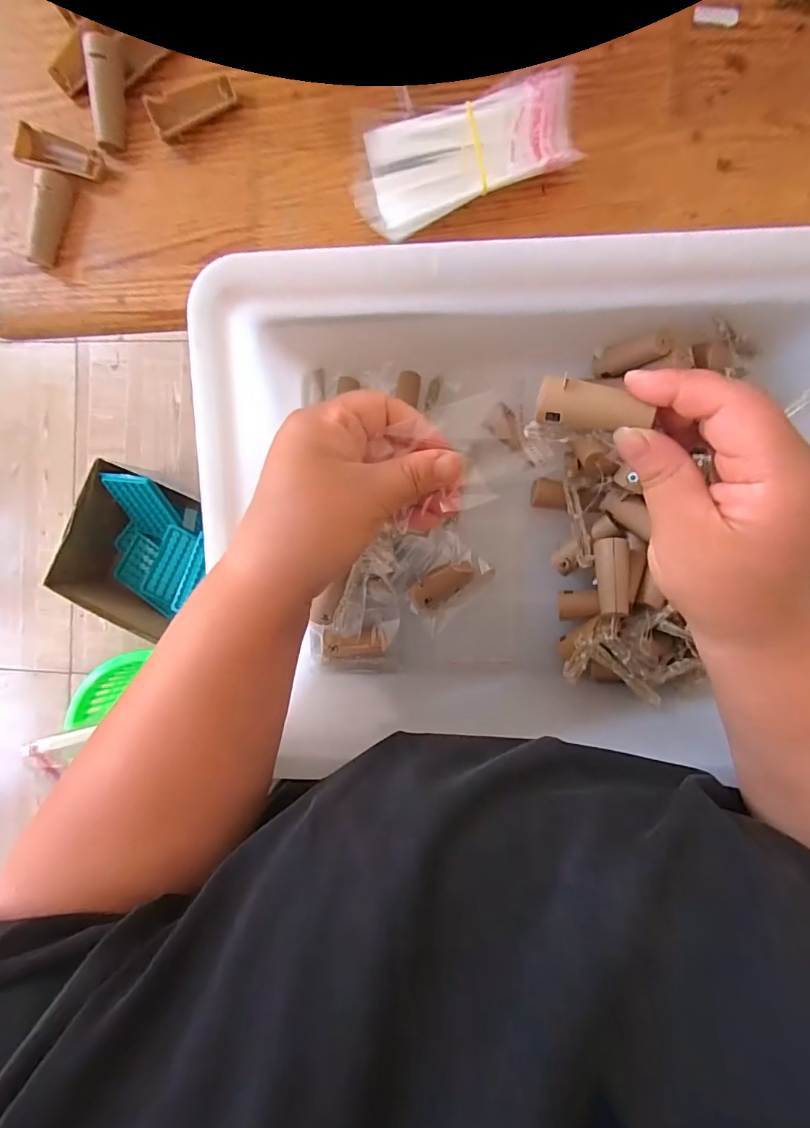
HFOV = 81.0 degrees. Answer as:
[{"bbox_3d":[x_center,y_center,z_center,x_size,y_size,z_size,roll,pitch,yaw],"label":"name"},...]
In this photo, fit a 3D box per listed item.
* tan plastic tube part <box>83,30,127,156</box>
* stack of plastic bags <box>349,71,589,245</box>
[{"bbox_3d":[-0.169,-0.266,0.270,0.014,0.015,0.054,6,106,5],"label":"tan plastic tube part"},{"bbox_3d":[0.032,-0.214,0.253,0.117,0.029,0.061,-12,89,5],"label":"stack of plastic bags"}]

